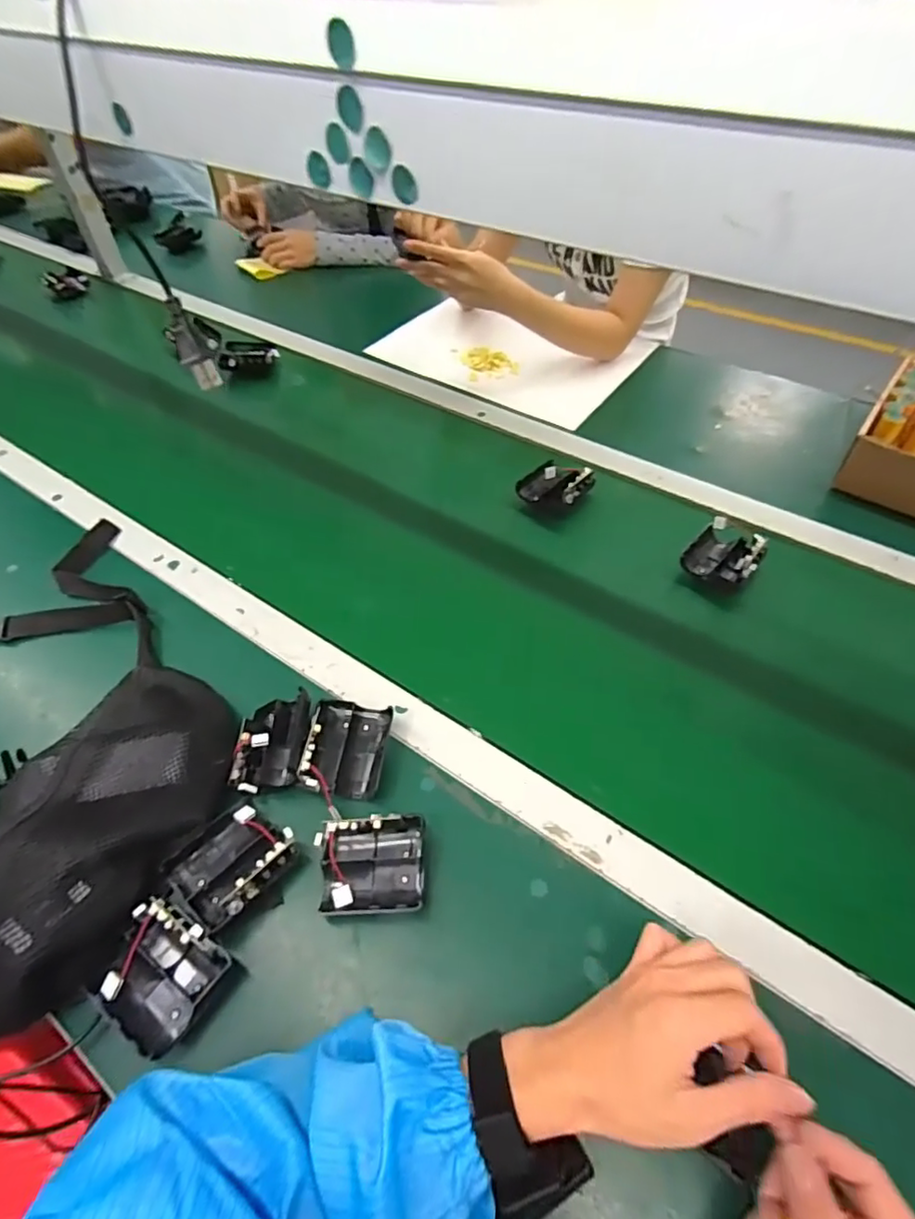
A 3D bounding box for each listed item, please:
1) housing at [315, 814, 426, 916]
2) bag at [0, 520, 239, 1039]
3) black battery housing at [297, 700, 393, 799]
[{"bbox_3d":[-0.064,0.194,0.442,0.077,0.038,0.065,-2,52,1],"label":"housing"},{"bbox_3d":[-0.332,0.070,0.522,0.213,0.074,0.482,-22,55,-14],"label":"bag"},{"bbox_3d":[-0.092,0.117,0.500,0.062,0.042,0.080,2,52,4],"label":"black battery housing"}]

